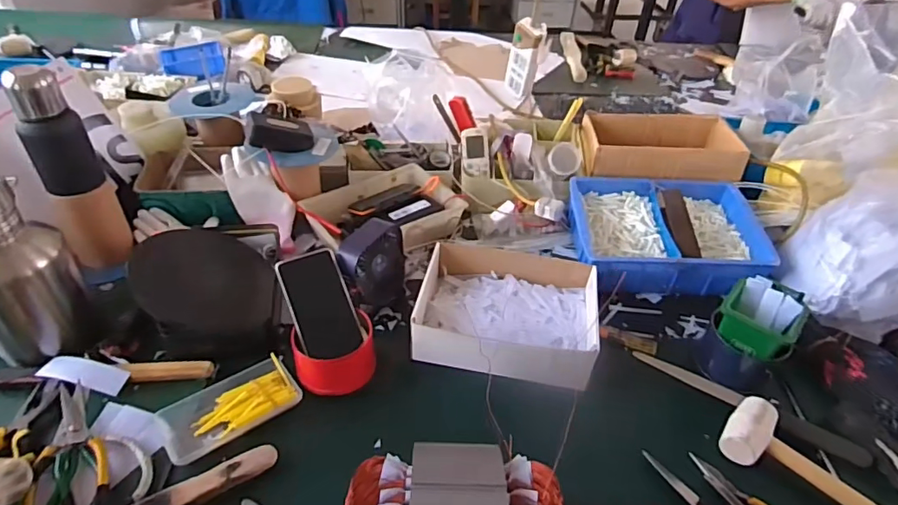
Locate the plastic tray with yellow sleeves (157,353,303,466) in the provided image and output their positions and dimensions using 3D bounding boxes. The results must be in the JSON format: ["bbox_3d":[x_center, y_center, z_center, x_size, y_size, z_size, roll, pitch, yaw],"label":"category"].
[{"bbox_3d":[-0.260,0.184,0.630,0.152,0.026,0.075,-25,48,-29],"label":"plastic tray with yellow sleeves"}]

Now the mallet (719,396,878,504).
[{"bbox_3d":[0.412,0.237,0.598,0.175,0.036,0.084,26,46,24],"label":"mallet"}]

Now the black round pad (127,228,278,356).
[{"bbox_3d":[-0.333,0.046,0.718,0.186,0.024,0.193,27,31,-29],"label":"black round pad"}]

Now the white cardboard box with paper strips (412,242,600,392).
[{"bbox_3d":[0.082,0.082,0.727,0.238,0.068,0.198,10,35,8],"label":"white cardboard box with paper strips"}]

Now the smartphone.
[{"bbox_3d":[-0.165,0.067,0.678,0.078,0.009,0.139,-19,82,-21],"label":"smartphone"}]

